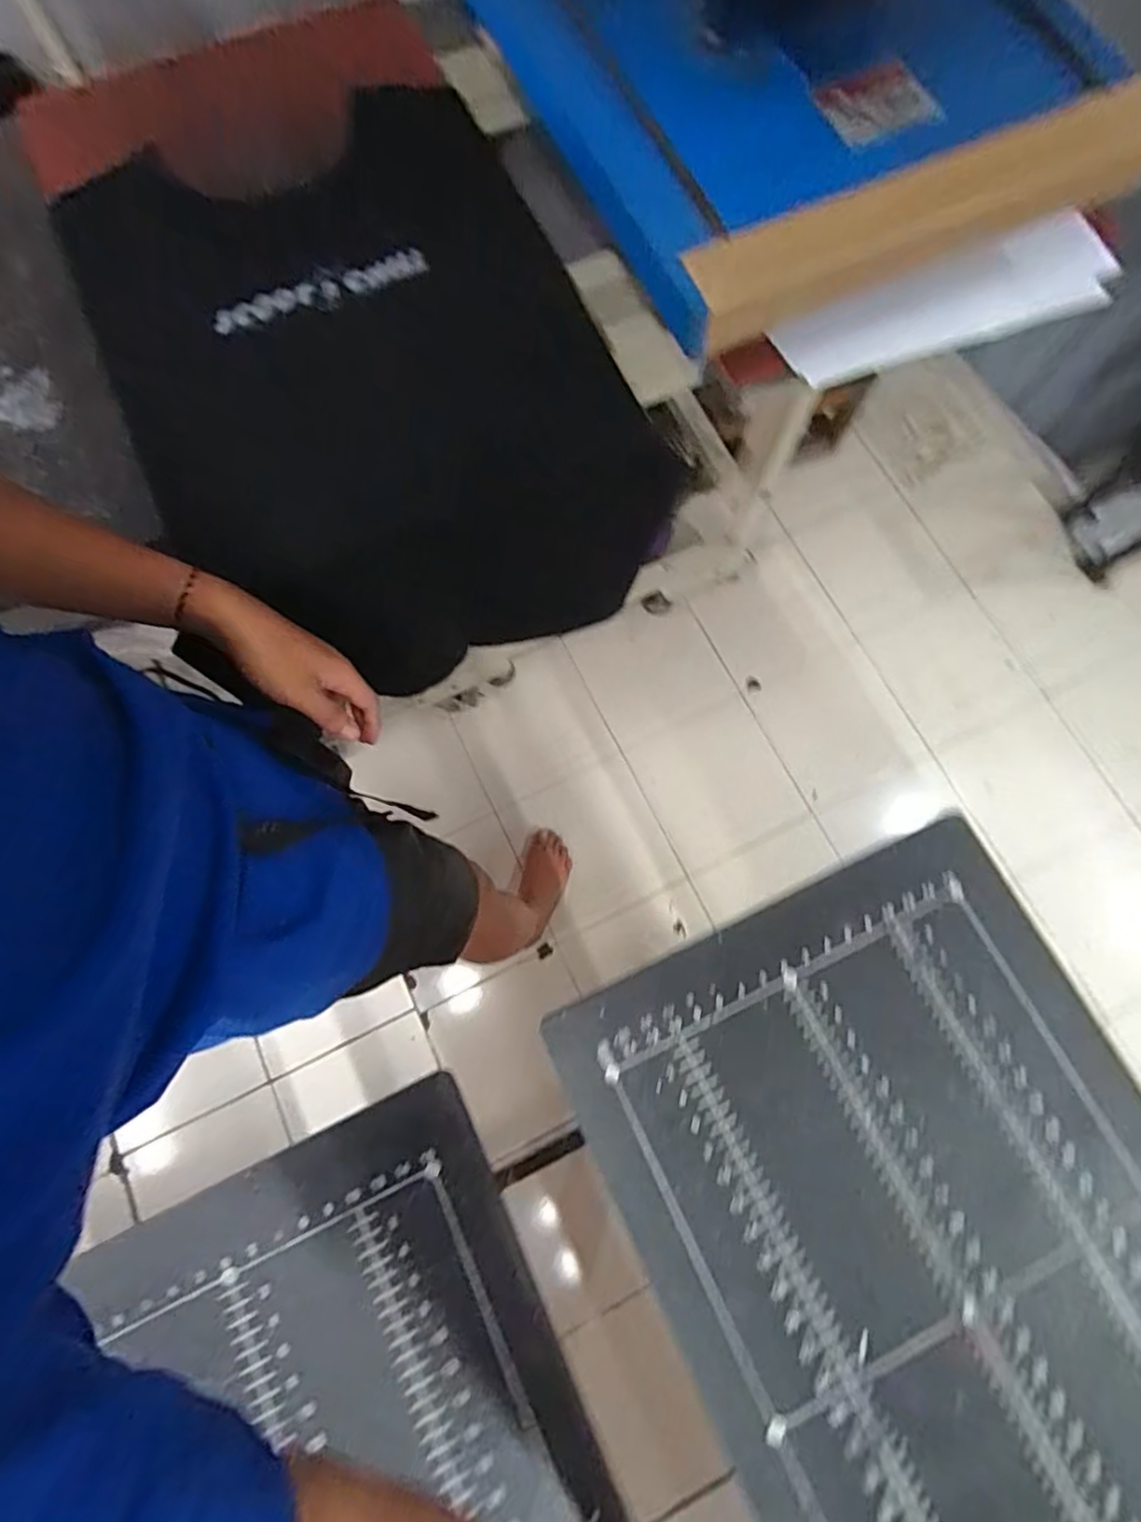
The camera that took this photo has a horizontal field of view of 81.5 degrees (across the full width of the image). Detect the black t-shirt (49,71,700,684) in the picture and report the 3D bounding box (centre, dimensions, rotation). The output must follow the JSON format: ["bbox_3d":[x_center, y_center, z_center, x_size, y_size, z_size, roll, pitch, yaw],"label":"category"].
[{"bbox_3d":[-0.181,-0.391,0.694,0.361,0.290,0.496,-19,78,-5],"label":"black t-shirt"}]

